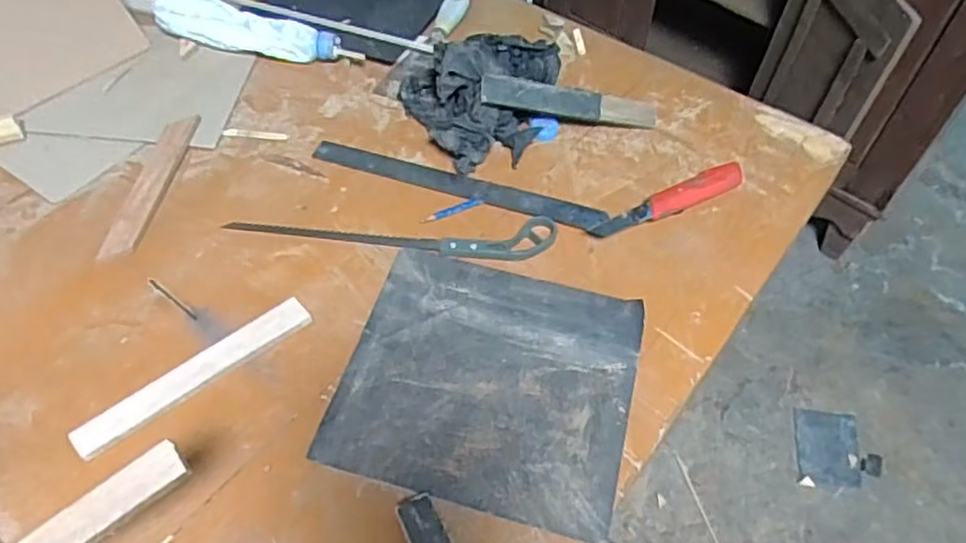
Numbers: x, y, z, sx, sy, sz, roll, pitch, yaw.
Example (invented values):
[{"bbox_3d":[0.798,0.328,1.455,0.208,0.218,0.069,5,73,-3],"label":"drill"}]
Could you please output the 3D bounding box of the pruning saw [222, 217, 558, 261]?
[{"bbox_3d":[-0.088,-0.032,0.676,0.321,0.008,0.047,-1,54,-3],"label":"pruning saw"}]

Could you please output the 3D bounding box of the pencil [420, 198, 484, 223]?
[{"bbox_3d":[-0.031,-0.063,0.704,0.068,0.004,0.010,-20,57,-16],"label":"pencil"}]

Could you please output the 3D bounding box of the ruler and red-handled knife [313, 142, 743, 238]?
[{"bbox_3d":[0.043,-0.088,0.714,0.447,0.021,0.104,6,54,2],"label":"ruler and red-handled knife"}]

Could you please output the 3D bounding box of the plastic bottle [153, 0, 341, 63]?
[{"bbox_3d":[-0.286,-0.299,0.834,0.224,0.051,0.066,16,55,9],"label":"plastic bottle"}]

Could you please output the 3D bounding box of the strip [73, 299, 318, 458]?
[{"bbox_3d":[-0.243,0.087,0.587,0.206,0.013,0.031,-34,62,-24],"label":"strip"}]

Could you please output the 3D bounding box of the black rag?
[{"bbox_3d":[-0.003,-0.204,0.760,0.177,0.082,0.181,0,54,-3],"label":"black rag"}]

